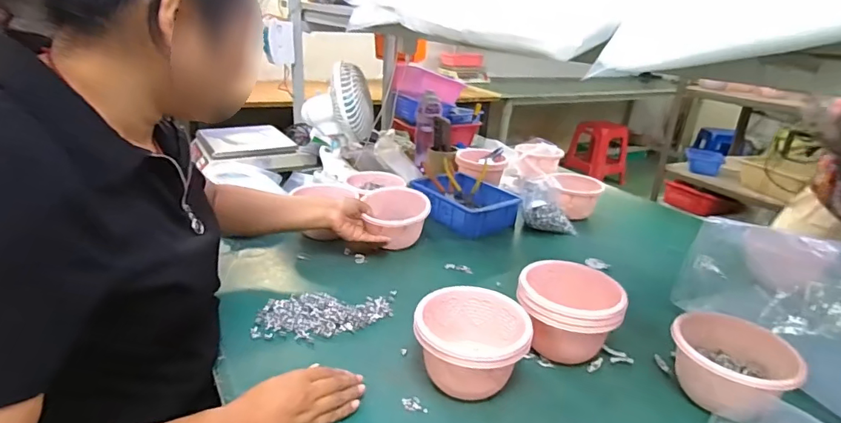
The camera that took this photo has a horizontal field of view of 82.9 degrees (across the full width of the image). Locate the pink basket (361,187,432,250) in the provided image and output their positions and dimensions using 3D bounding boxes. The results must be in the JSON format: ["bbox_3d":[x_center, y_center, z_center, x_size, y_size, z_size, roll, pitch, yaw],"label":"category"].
[{"bbox_3d":[-0.049,0.009,1.023,0.129,0.094,0.138,1,22,-6],"label":"pink basket"}]

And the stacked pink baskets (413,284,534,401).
[{"bbox_3d":[0.070,0.185,0.650,0.150,0.102,0.136,10,23,16],"label":"stacked pink baskets"}]

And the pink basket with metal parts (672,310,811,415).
[{"bbox_3d":[0.409,0.211,0.635,0.149,0.068,0.168,22,29,39],"label":"pink basket with metal parts"}]

